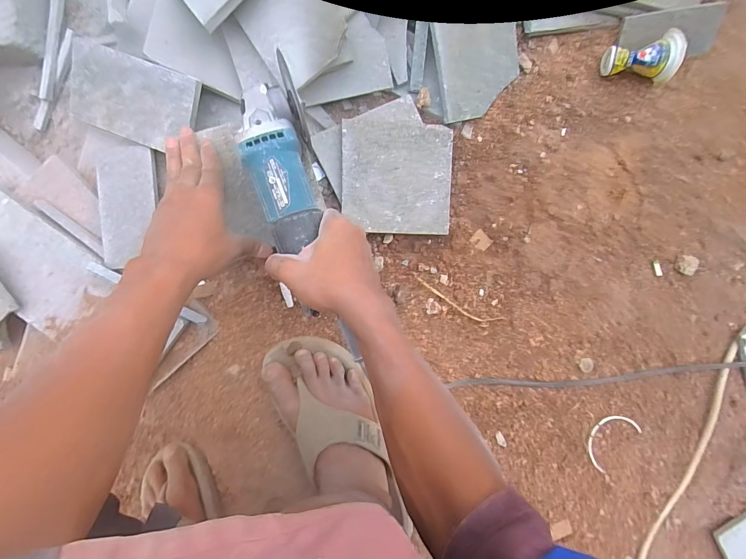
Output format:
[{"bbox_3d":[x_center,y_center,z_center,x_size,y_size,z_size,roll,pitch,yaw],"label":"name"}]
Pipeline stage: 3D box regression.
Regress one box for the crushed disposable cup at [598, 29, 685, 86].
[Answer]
[{"bbox_3d":[0.406,-0.338,0.565,0.096,0.059,0.064,4,87,15],"label":"crushed disposable cup"}]

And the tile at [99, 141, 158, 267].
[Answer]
[{"bbox_3d":[-0.307,-0.092,0.466,0.065,0.014,0.145,-4,92,-9],"label":"tile"}]

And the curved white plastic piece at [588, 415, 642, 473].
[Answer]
[{"bbox_3d":[0.341,0.228,0.532,0.086,0.006,0.058,-42,90,-5],"label":"curved white plastic piece"}]

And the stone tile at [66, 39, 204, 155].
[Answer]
[{"bbox_3d":[-0.288,-0.217,0.447,0.148,0.008,0.093,20,110,-2],"label":"stone tile"}]

